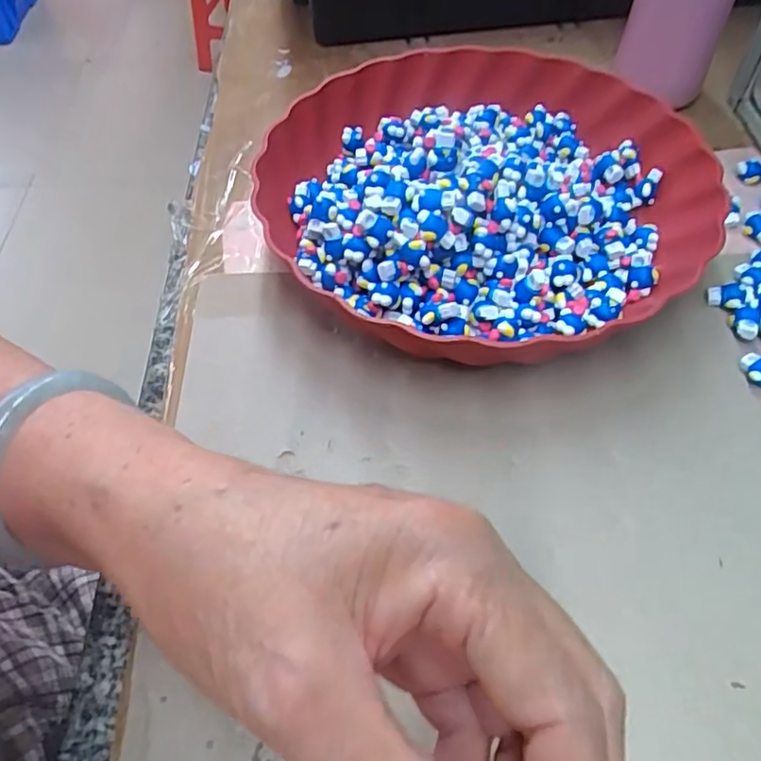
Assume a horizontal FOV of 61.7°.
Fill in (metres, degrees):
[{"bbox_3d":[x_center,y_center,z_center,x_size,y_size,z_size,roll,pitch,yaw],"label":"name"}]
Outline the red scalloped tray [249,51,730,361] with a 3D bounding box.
[{"bbox_3d":[0.057,-0.114,0.369,0.250,0.058,0.254,-27,57,-16],"label":"red scalloped tray"}]

